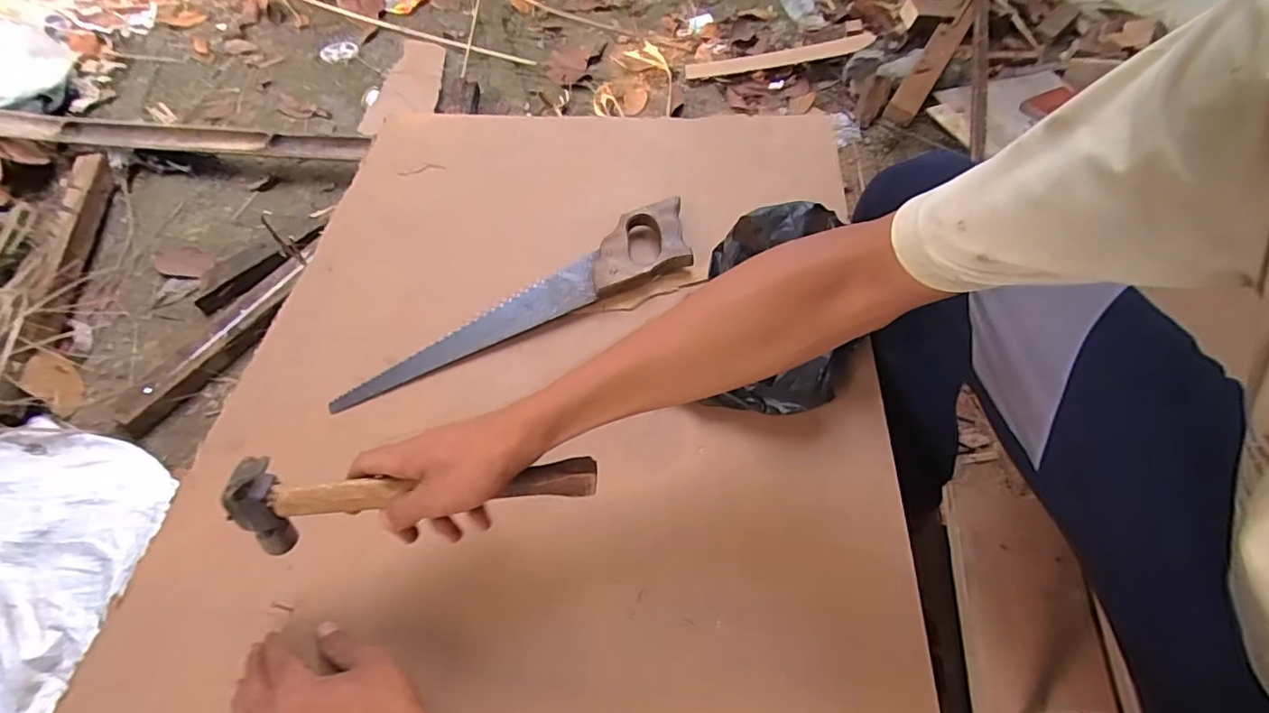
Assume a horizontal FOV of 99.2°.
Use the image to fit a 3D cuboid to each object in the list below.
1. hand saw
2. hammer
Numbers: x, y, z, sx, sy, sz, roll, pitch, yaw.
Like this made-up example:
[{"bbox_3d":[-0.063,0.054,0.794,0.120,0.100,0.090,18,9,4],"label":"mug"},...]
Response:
[{"bbox_3d":[-0.120,-0.063,0.580,0.406,0.030,0.086,-26,59,-14],"label":"hand saw"},{"bbox_3d":[-0.150,0.099,0.392,0.243,0.074,0.040,-2,56,-10],"label":"hammer"}]

